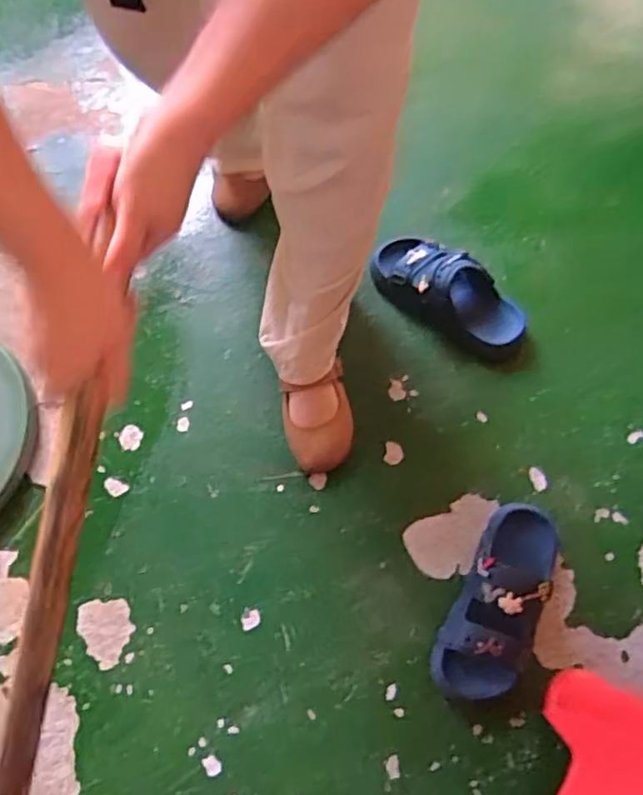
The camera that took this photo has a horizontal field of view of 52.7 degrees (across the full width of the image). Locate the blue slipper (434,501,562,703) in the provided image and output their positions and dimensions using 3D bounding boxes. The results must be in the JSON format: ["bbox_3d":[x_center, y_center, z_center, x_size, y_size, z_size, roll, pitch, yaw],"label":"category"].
[{"bbox_3d":[0.215,0.237,0.776,0.089,0.101,0.242,26,71,12],"label":"blue slipper"}]

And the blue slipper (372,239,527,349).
[{"bbox_3d":[0.191,-0.172,0.953,0.242,0.087,0.122,24,71,11],"label":"blue slipper"}]

